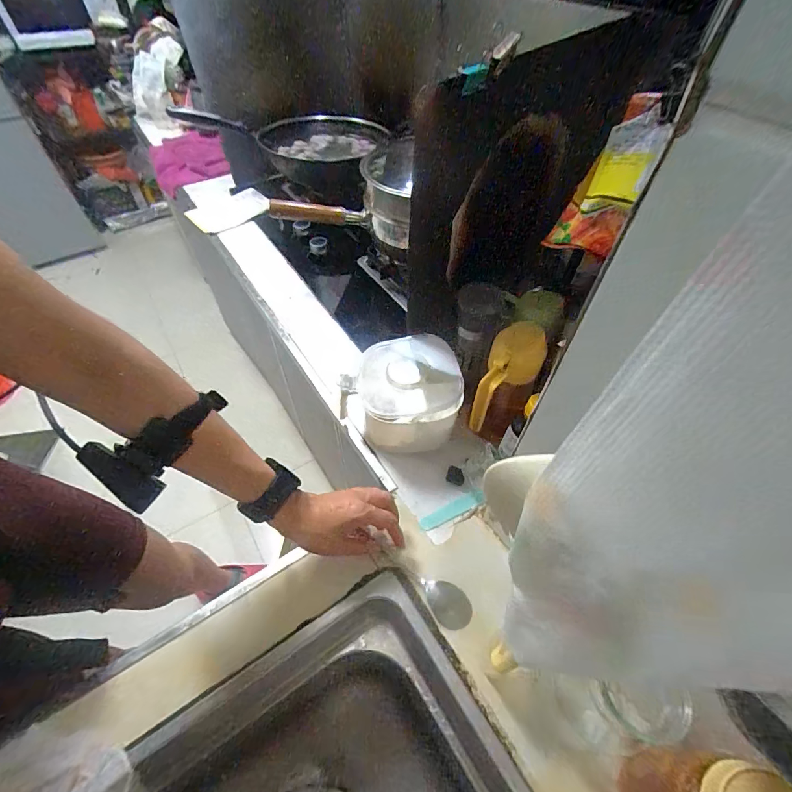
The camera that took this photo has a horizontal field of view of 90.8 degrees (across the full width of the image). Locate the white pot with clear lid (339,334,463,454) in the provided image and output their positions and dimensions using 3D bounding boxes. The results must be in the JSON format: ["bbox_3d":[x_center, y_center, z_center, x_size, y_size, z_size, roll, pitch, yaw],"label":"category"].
[{"bbox_3d":[0.005,-0.002,0.558,0.156,0.118,0.134,3,51,1],"label":"white pot with clear lid"}]

